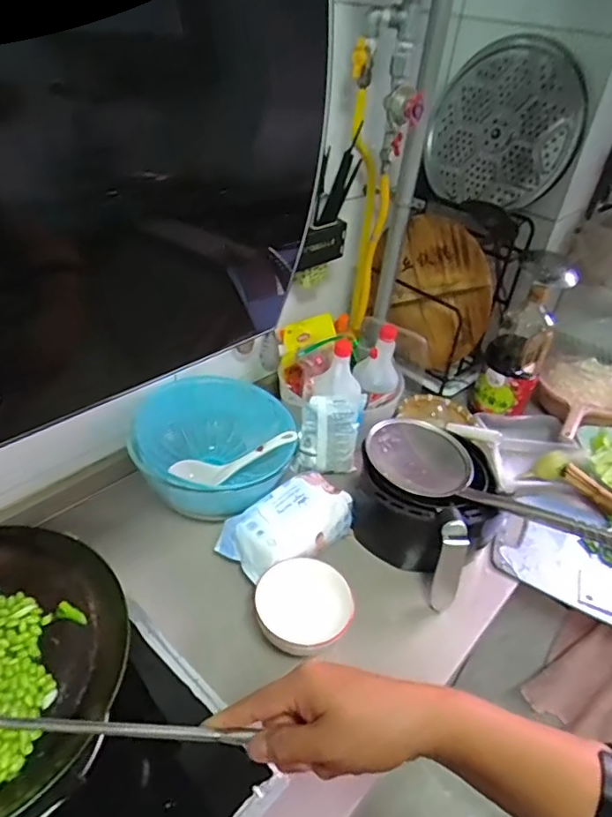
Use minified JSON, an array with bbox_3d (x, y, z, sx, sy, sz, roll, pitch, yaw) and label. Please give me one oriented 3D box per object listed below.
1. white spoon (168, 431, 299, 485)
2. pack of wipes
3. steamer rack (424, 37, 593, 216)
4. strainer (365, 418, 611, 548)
[{"bbox_3d":[-0.112,0.081,0.866,0.206,0.031,0.048,-21,40,4],"label":"white spoon"},{"bbox_3d":[-0.021,0.169,0.800,0.188,0.069,0.106,-20,45,-30],"label":"pack of wipes"},{"bbox_3d":[0.358,-0.525,1.013,0.286,0.270,0.025,28,29,35],"label":"steamer rack"},{"bbox_3d":[0.267,0.111,0.783,0.135,0.077,0.409,-22,29,-32],"label":"strainer"}]

